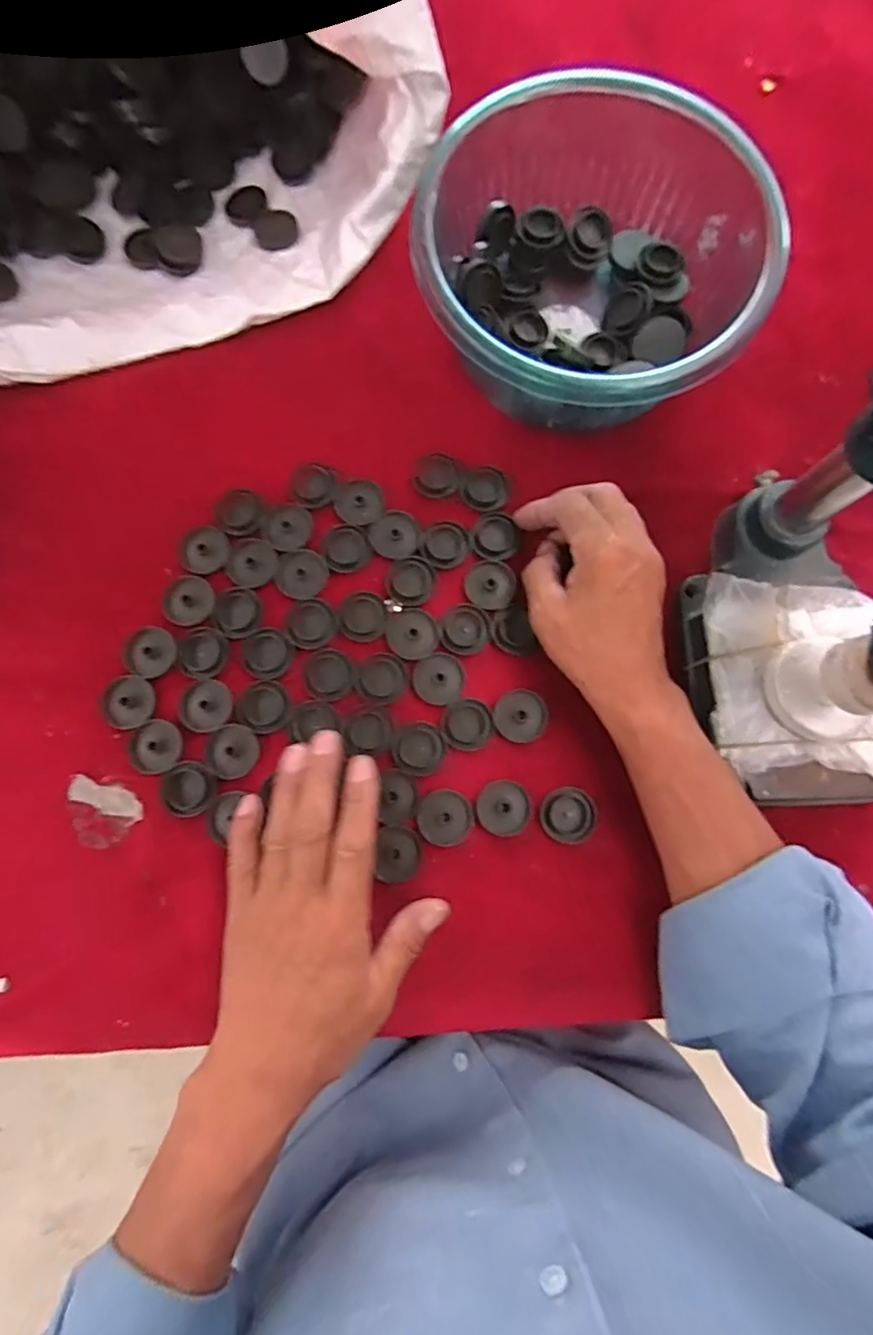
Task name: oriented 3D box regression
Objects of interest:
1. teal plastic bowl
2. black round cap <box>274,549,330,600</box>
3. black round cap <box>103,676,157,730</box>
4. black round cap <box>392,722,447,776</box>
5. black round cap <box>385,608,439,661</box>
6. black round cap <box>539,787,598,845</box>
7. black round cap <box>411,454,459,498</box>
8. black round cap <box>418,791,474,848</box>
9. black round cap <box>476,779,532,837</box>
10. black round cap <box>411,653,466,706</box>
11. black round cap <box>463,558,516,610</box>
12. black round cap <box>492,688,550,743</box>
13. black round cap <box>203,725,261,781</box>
[{"bbox_3d":[0.089,-0.251,0.387,0.203,0.090,0.187,0,80,0],"label":"teal plastic bowl"},{"bbox_3d":[-0.088,-0.061,0.392,0.034,0.004,0.033,0,80,0],"label":"black round cap"},{"bbox_3d":[-0.195,0.022,0.378,0.031,0.004,0.032,0,80,0],"label":"black round cap"},{"bbox_3d":[-0.010,0.051,0.372,0.033,0.004,0.031,0,80,0],"label":"black round cap"},{"bbox_3d":[-0.016,-0.022,0.384,0.032,0.004,0.033,0,80,0],"label":"black round cap"},{"bbox_3d":[0.081,0.091,0.366,0.033,0.004,0.032,0,80,0],"label":"black round cap"},{"bbox_3d":[0.000,-0.131,0.406,0.029,0.004,0.030,-7,80,-1],"label":"black round cap"},{"bbox_3d":[0.006,0.092,0.364,0.033,0.004,0.033,0,80,0],"label":"black round cap"},{"bbox_3d":[0.042,0.087,0.367,0.033,0.004,0.033,0,80,0],"label":"black round cap"},{"bbox_3d":[0.002,0.007,0.378,0.033,0.004,0.032,0,80,0],"label":"black round cap"},{"bbox_3d":[0.035,-0.055,0.390,0.032,0.004,0.033,0,80,0],"label":"black round cap"},{"bbox_3d":[0.054,0.030,0.376,0.034,0.004,0.033,0,80,0],"label":"black round cap"},{"bbox_3d":[-0.127,0.052,0.370,0.032,0.004,0.033,-14,80,-3],"label":"black round cap"}]

